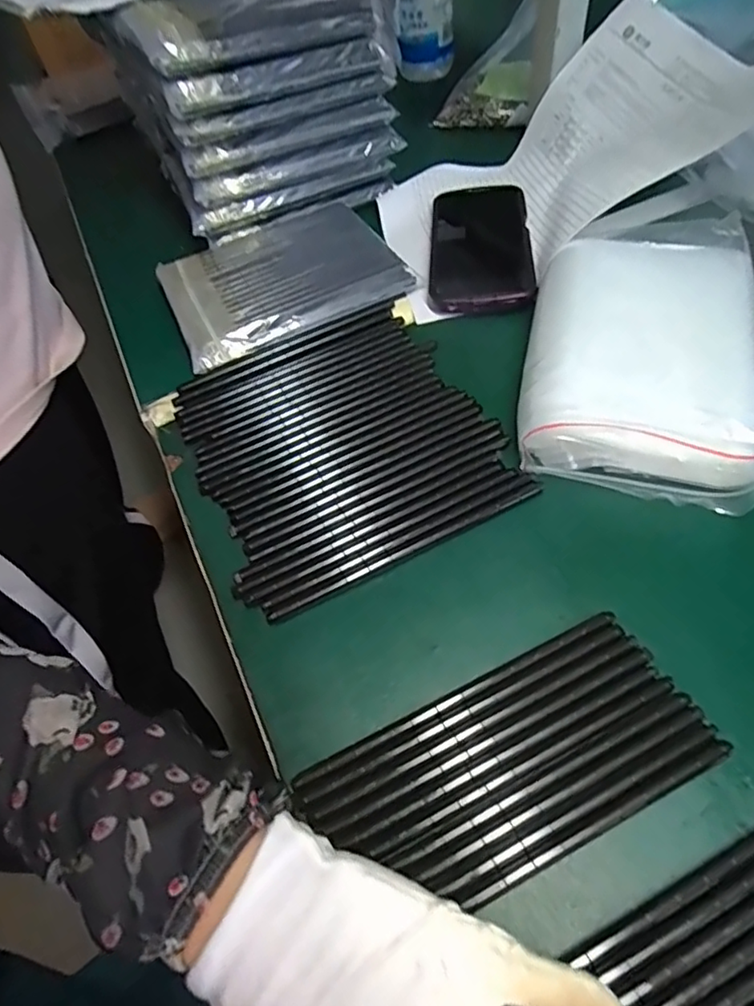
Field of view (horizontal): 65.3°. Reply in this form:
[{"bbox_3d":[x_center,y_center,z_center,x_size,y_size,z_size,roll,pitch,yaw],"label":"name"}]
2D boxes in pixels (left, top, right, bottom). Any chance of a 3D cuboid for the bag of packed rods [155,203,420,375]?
[{"bbox_3d":[-0.082,-0.187,0.476,0.177,0.023,0.147,-25,56,-12],"label":"bag of packed rods"}]

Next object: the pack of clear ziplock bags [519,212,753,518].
[{"bbox_3d":[0.171,-0.108,0.386,0.132,0.044,0.232,10,56,13],"label":"pack of clear ziplock bags"}]

